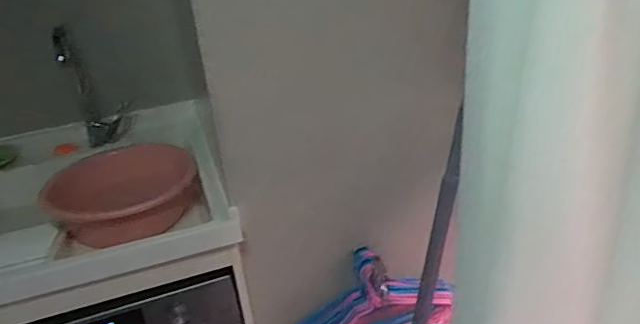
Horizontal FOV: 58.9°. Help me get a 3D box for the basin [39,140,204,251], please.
[{"bbox_3d":[-0.490,0.073,1.429,0.363,0.140,0.392,-18,30,-23],"label":"basin"}]

